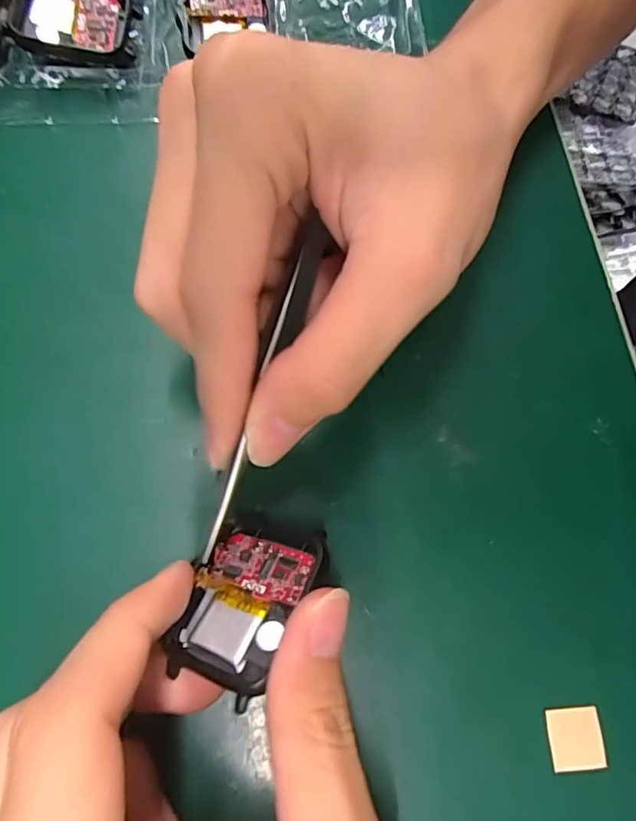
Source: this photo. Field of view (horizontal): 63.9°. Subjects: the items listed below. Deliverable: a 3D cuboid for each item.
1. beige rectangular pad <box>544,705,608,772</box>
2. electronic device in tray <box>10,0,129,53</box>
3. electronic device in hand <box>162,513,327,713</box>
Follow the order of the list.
[{"bbox_3d":[0.074,0.093,0.145,0.015,0.004,0.016,-3,71,-3],"label":"beige rectangular pad"},{"bbox_3d":[-0.102,-0.159,0.207,0.044,0.012,0.035,-3,71,-3],"label":"electronic device in tray"},{"bbox_3d":[-0.019,0.053,0.143,0.033,0.013,0.044,13,55,31],"label":"electronic device in hand"}]

